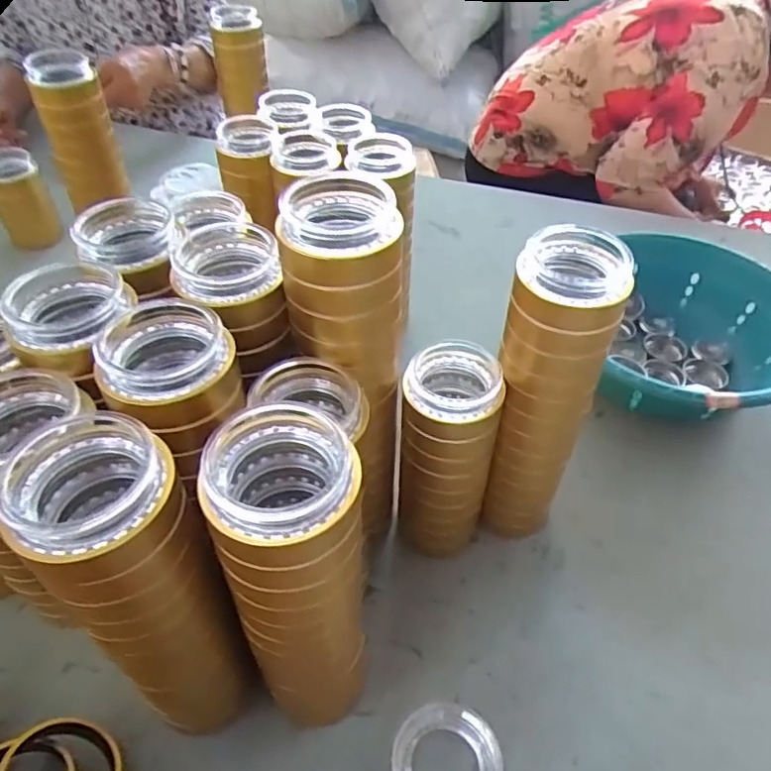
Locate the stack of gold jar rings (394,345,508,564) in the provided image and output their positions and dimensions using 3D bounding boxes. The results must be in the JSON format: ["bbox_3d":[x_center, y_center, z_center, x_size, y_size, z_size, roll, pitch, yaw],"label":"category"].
[{"bbox_3d":[0.048,0.059,0.457,0.064,0.199,0.067,12,48,11],"label":"stack of gold jar rings"}]

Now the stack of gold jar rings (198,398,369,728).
[{"bbox_3d":[-0.048,0.114,0.330,0.071,0.238,0.070,2,47,3],"label":"stack of gold jar rings"}]

